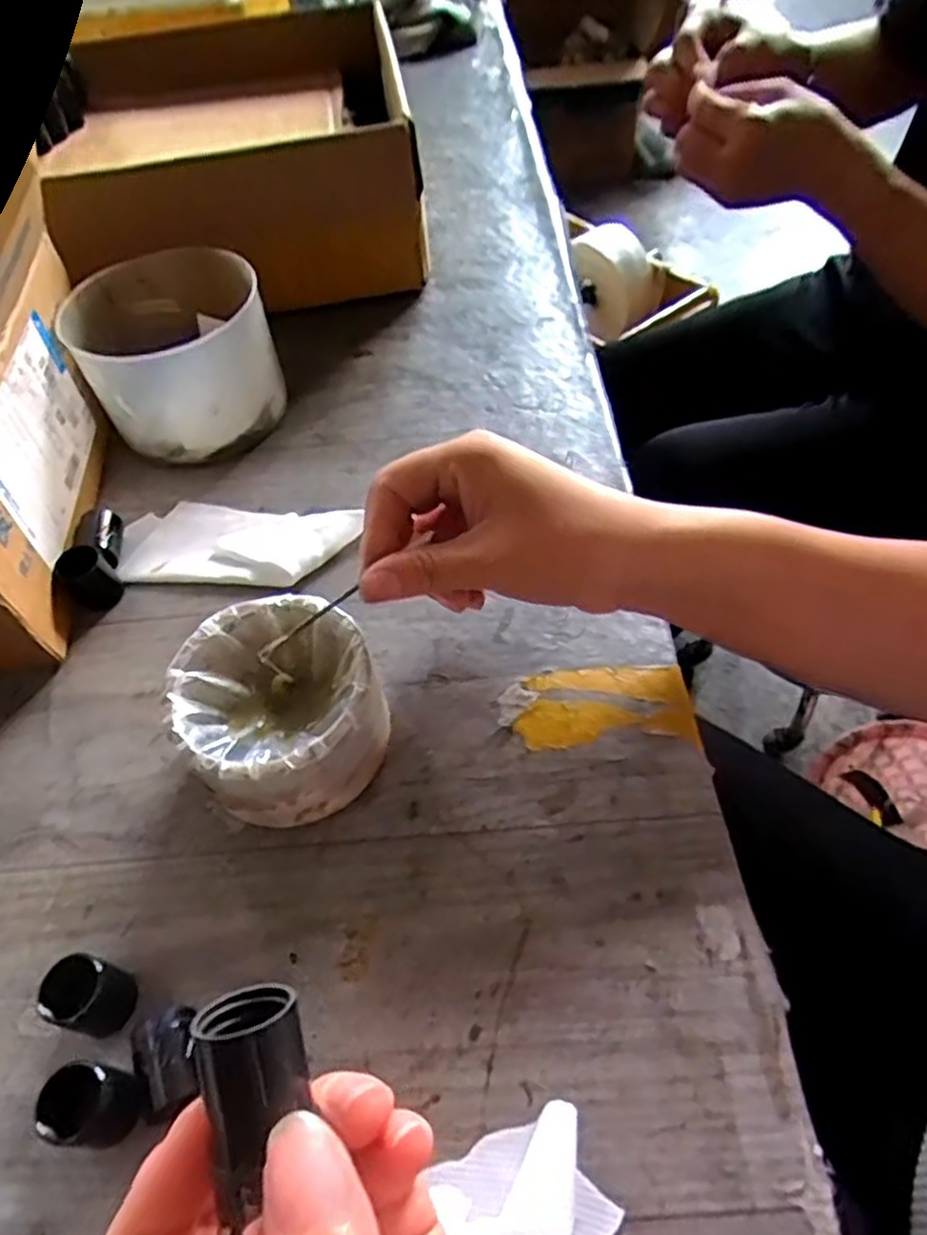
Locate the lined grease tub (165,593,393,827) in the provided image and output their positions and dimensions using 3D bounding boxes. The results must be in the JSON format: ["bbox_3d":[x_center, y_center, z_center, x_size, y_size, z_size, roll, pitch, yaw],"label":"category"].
[{"bbox_3d":[-0.074,0.039,0.316,0.082,0.049,0.084,-2,53,2],"label":"lined grease tub"}]

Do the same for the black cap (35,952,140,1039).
[{"bbox_3d":[-0.132,0.134,0.263,0.020,0.030,0.022,-2,53,2],"label":"black cap"}]

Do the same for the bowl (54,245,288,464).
[{"bbox_3d":[-0.175,-0.161,0.459,0.111,0.079,0.115,-2,53,2],"label":"bowl"}]

